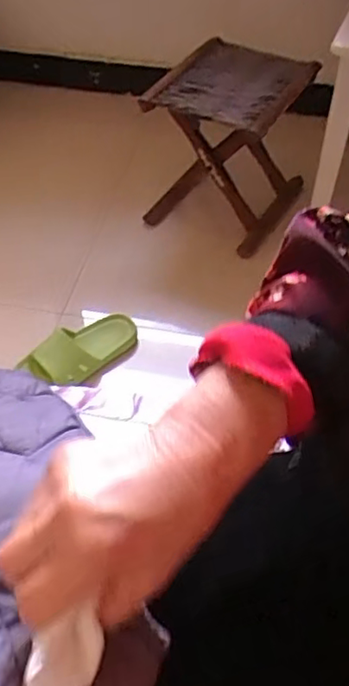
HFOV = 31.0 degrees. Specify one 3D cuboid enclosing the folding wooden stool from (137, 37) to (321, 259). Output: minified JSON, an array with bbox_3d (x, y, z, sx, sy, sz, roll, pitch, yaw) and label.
[{"bbox_3d":[0.128,-0.436,1.372,0.265,0.305,0.336,22,53,18],"label":"folding wooden stool"}]

